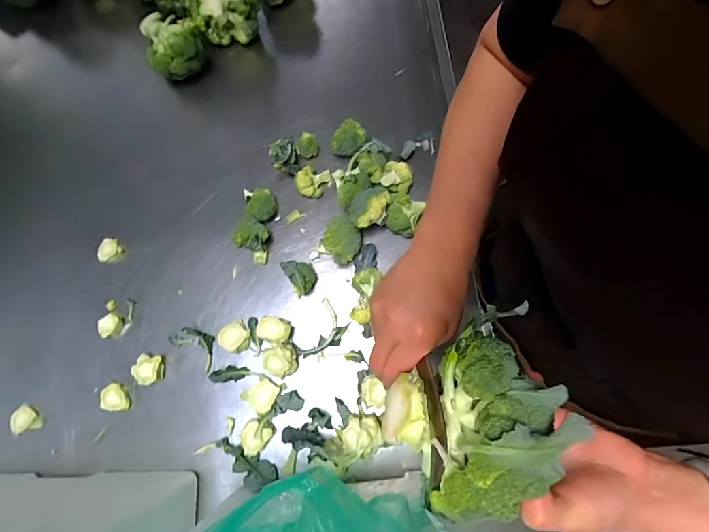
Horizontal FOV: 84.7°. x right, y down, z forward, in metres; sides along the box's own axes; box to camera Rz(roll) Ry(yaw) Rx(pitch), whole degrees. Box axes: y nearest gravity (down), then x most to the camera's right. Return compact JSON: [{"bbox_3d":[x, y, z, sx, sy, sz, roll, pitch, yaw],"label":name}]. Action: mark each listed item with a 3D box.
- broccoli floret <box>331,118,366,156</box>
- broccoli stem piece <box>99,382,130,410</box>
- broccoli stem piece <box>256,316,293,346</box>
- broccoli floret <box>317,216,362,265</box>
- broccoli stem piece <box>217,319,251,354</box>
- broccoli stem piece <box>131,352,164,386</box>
[{"bbox_3d":[-0.008,-0.222,0.697,0.052,0.051,0.060,38,82,11],"label":"broccoli floret"},{"bbox_3d":[-0.388,0.212,0.632,0.047,0.013,0.043,-4,77,3],"label":"broccoli stem piece"},{"bbox_3d":[-0.130,0.105,0.634,0.053,0.041,0.041,10,77,4],"label":"broccoli stem piece"},{"bbox_3d":[-0.022,-0.042,0.634,0.066,0.048,0.063,-1,77,4],"label":"broccoli floret"},{"bbox_3d":[-0.196,0.117,0.637,0.048,0.029,0.048,0,77,2],"label":"broccoli stem piece"},{"bbox_3d":[-0.334,0.169,0.634,0.040,0.029,0.045,2,77,4],"label":"broccoli stem piece"}]

